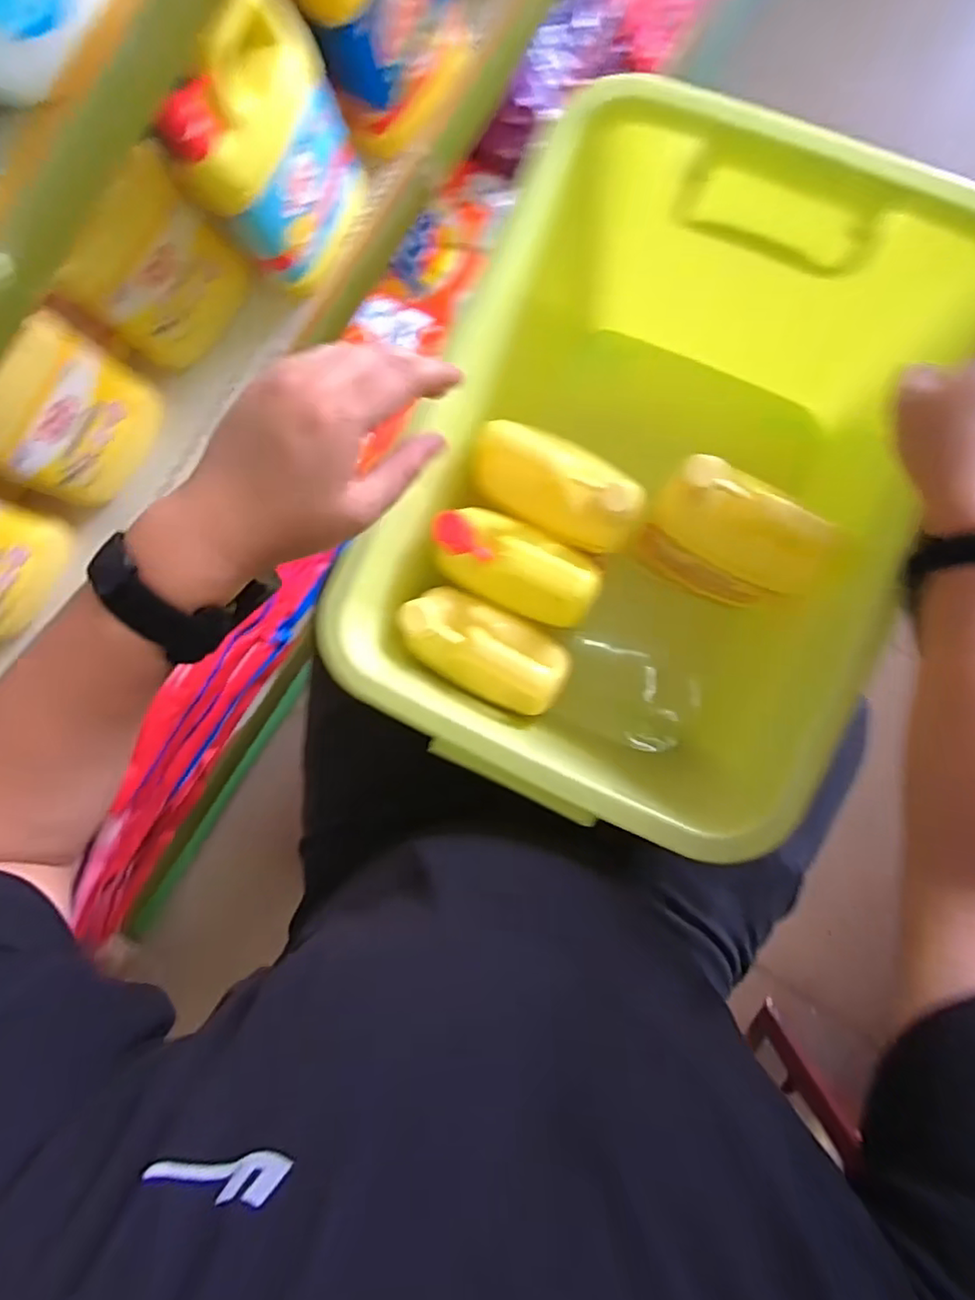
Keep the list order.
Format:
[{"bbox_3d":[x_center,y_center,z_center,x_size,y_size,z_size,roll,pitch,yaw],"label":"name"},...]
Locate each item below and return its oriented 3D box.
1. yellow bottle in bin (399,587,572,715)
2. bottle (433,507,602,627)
[{"bbox_3d":[-0.002,0.000,0.520,0.139,0.054,0.074,28,91,6],"label":"yellow bottle in bin"},{"bbox_3d":[0.021,-0.068,0.507,0.138,0.066,0.063,29,91,6],"label":"bottle"}]

